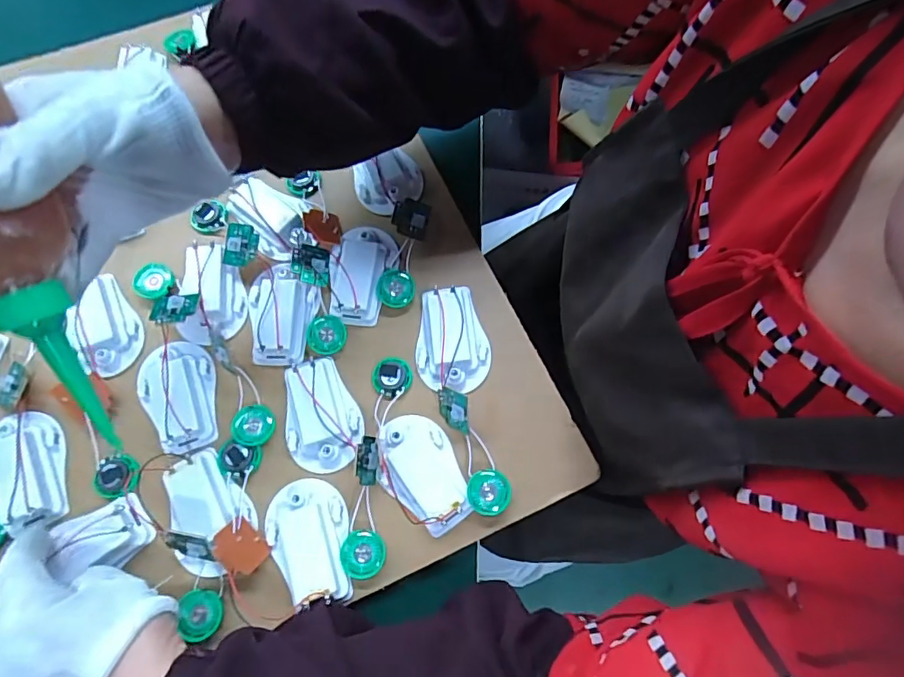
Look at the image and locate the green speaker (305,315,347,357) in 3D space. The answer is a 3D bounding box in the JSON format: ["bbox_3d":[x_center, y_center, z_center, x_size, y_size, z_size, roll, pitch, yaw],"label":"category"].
[{"bbox_3d":[-0.093,-0.002,0.376,0.027,0.012,0.029,1,69,-2],"label":"green speaker"}]

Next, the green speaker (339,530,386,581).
[{"bbox_3d":[-0.057,0.138,0.327,0.027,0.008,0.028,4,69,-1],"label":"green speaker"}]

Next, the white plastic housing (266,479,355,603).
[{"bbox_3d":[-0.093,0.128,0.326,0.051,0.017,0.073,-9,70,-6],"label":"white plastic housing"}]

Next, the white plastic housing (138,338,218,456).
[{"bbox_3d":[-0.198,0.039,0.361,0.053,0.021,0.080,-7,70,-5],"label":"white plastic housing"}]

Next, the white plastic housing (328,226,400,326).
[{"bbox_3d":[-0.070,-0.050,0.388,0.049,0.017,0.079,10,69,2],"label":"white plastic housing"}]

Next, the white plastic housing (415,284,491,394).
[{"bbox_3d":[0.002,-0.001,0.367,0.051,0.022,0.075,3,69,-1],"label":"white plastic housing"}]

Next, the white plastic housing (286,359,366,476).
[{"bbox_3d":[-0.089,0.051,0.354,0.051,0.021,0.077,-3,69,-3],"label":"white plastic housing"}]

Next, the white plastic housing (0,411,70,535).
[{"bbox_3d":[-0.287,0.087,0.342,0.041,0.016,0.075,-17,71,-8],"label":"white plastic housing"}]

